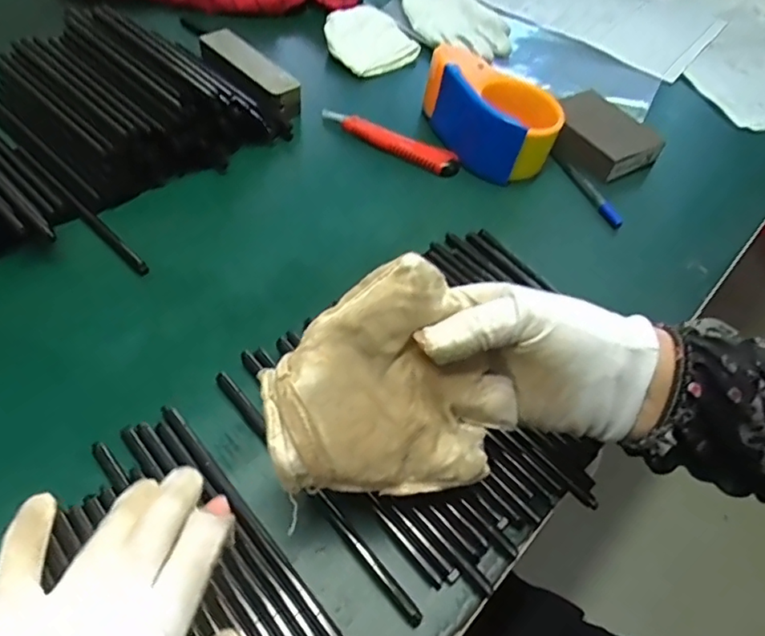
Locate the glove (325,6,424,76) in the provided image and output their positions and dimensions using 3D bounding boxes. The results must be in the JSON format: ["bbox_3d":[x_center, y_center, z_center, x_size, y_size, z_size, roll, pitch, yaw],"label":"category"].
[{"bbox_3d":[-0.013,-0.295,0.595,0.090,0.032,0.078,-32,62,-26],"label":"glove"}]

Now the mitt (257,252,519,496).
[{"bbox_3d":[-0.001,0.040,0.255,0.098,0.015,0.103,-32,106,-13],"label":"mitt"}]

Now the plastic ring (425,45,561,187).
[{"bbox_3d":[0.088,-0.178,0.494,0.131,0.061,0.072,34,57,19],"label":"plastic ring"}]

